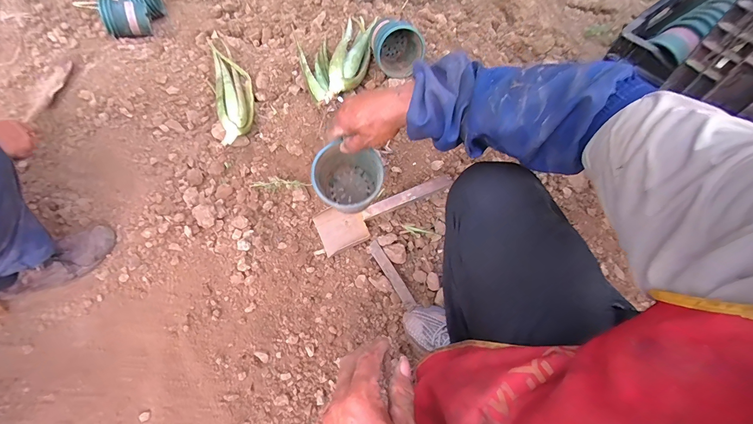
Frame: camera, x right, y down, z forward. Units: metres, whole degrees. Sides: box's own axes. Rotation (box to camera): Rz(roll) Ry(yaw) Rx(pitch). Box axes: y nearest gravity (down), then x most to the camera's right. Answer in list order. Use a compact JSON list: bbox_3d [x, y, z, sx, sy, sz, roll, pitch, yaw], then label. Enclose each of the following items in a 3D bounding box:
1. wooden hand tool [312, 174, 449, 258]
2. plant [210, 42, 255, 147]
[{"bbox_3d":[0.009,-0.008,0.663,0.289,0.023,0.091,-26,92,15],"label":"wooden hand tool"},{"bbox_3d":[-0.330,-0.283,0.774,0.076,0.047,0.303,-15,63,-7],"label":"plant"}]

